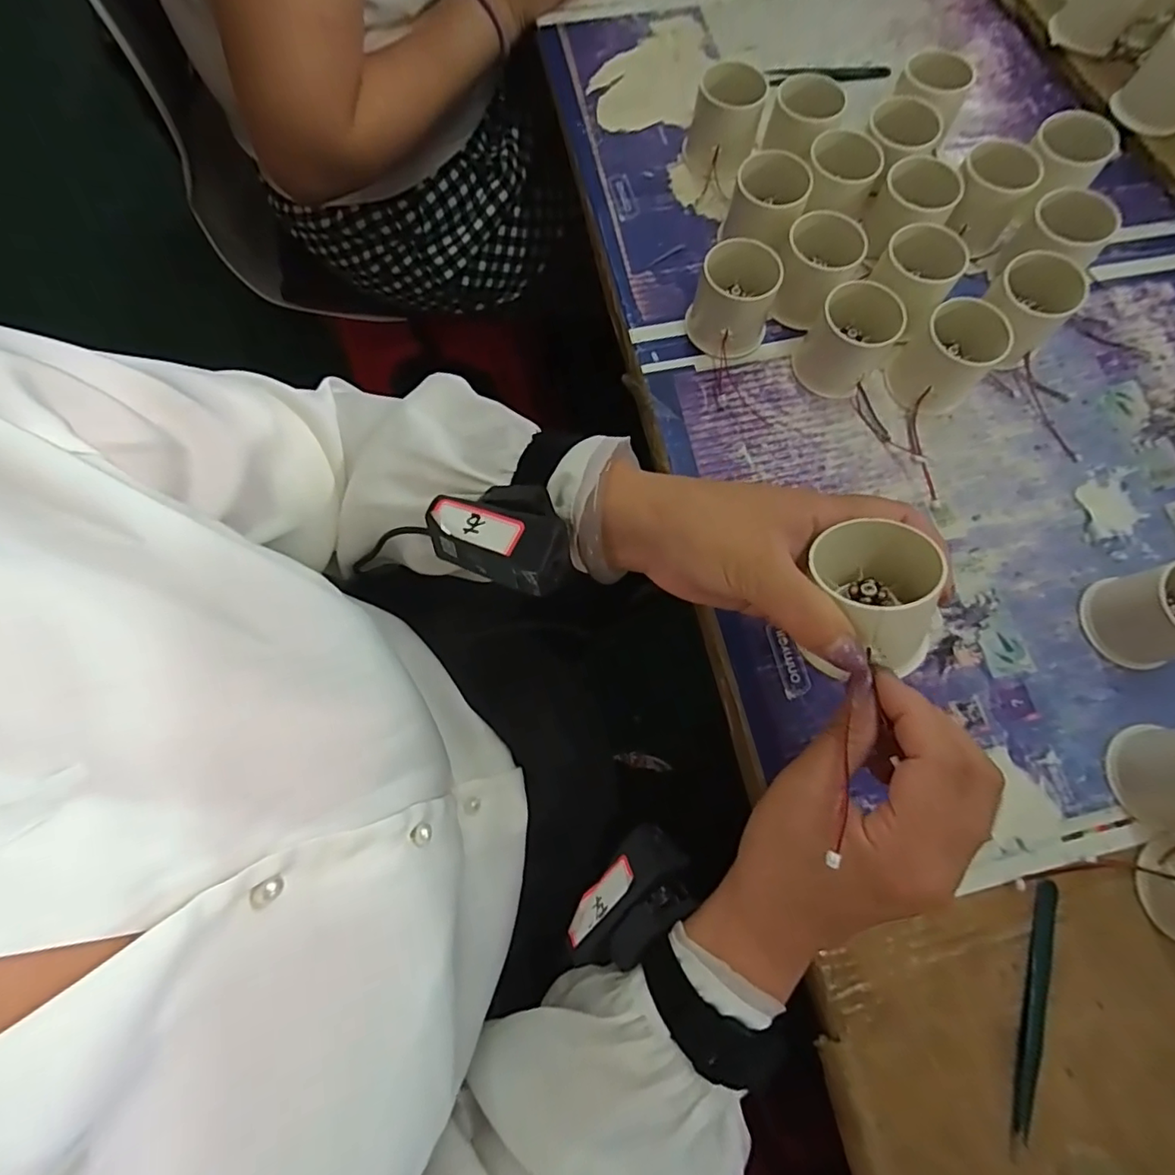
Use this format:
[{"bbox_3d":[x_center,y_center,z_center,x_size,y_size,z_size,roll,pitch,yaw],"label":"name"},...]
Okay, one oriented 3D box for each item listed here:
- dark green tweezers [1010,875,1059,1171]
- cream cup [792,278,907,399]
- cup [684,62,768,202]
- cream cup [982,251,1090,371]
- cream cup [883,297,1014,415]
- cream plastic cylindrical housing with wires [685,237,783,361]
[{"bbox_3d":[0.227,0.215,0.286,0.011,0.004,0.123,20,75,6],"label":"dark green tweezers"},{"bbox_3d":[0.170,-0.163,0.371,0.050,0.045,0.053,0,74,0],"label":"cream cup"},{"bbox_3d":[0.103,-0.351,0.429,0.053,0.054,0.058,0,74,0],"label":"cup"},{"bbox_3d":[0.290,-0.185,0.378,0.050,0.050,0.051,0,74,0],"label":"cream cup"},{"bbox_3d":[0.234,-0.152,0.370,0.056,0.044,0.055,0,74,0],"label":"cream cup"},{"bbox_3d":[0.097,-0.192,0.380,0.051,0.049,0.050,0,74,0],"label":"cream plastic cylindrical housing with wires"}]

